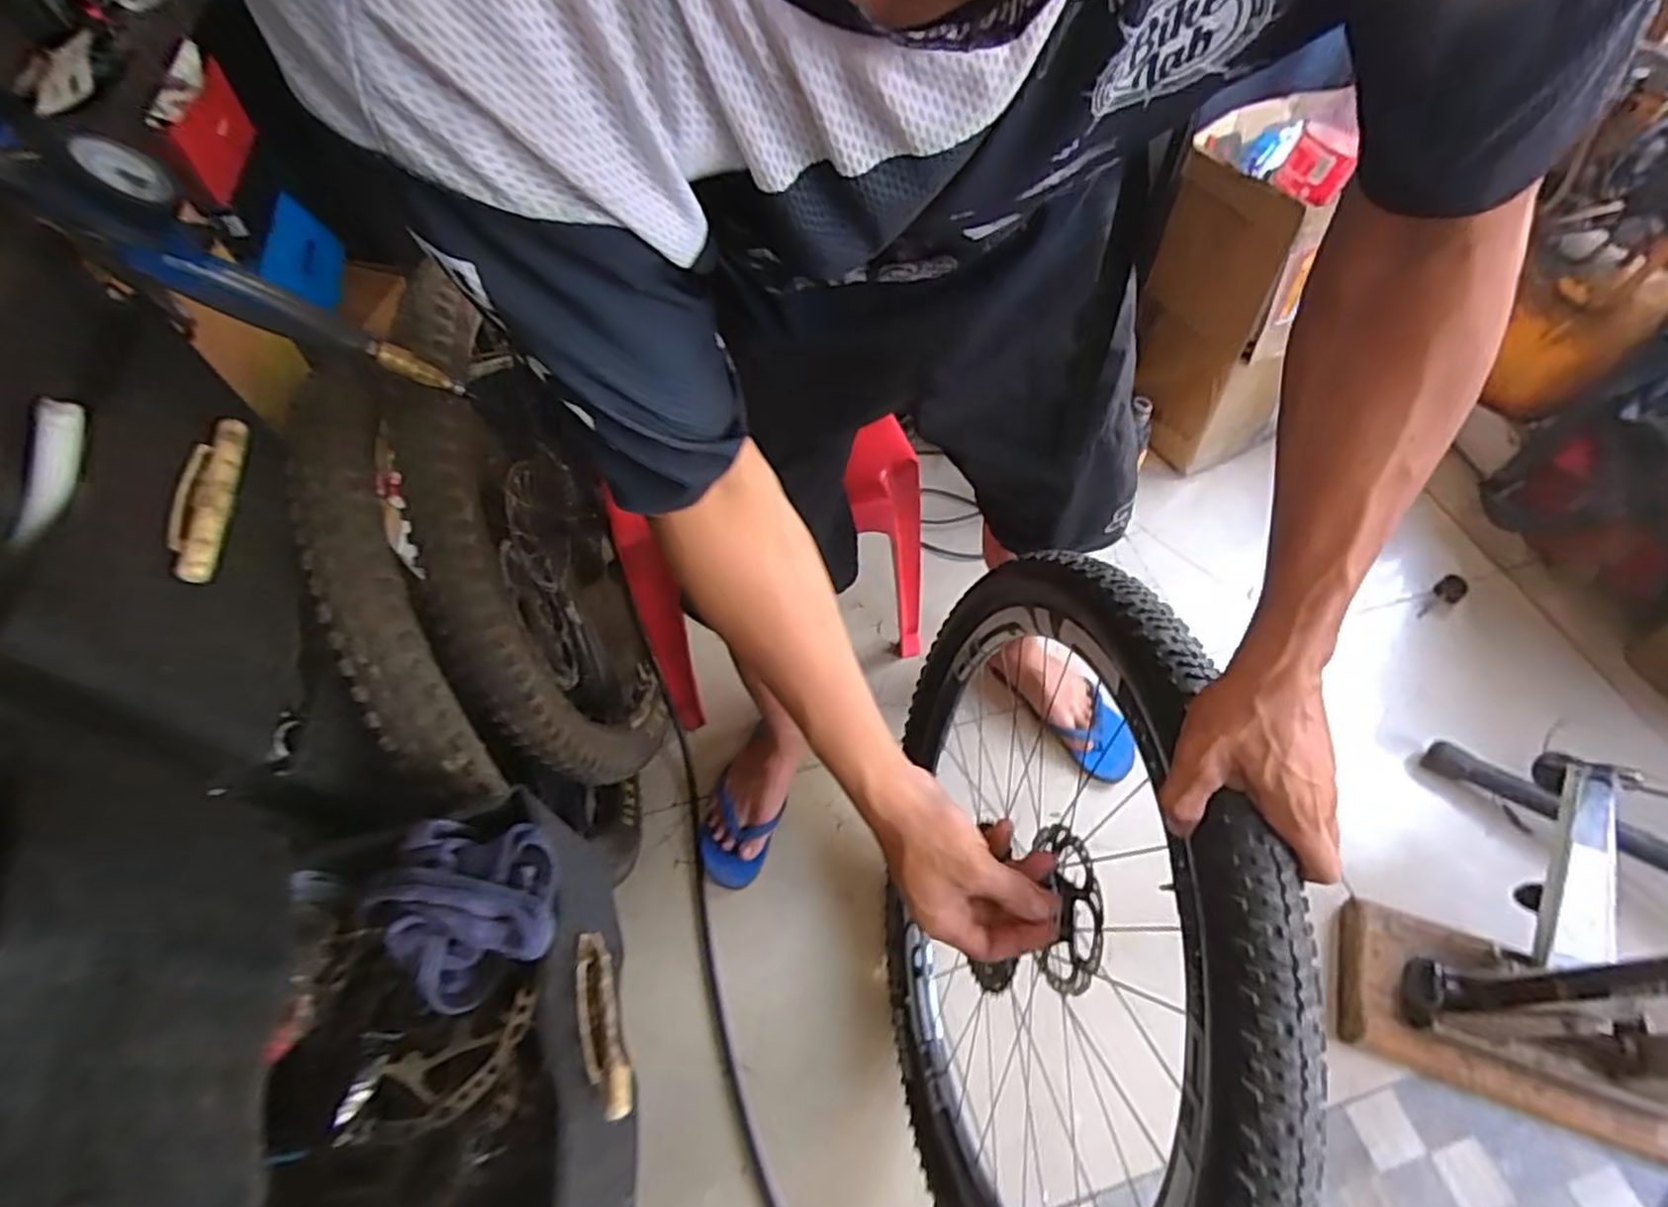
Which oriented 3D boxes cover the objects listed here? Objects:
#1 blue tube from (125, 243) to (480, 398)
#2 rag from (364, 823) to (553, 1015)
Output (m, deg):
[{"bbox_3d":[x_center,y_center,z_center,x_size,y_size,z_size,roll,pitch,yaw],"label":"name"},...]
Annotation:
[{"bbox_3d":[-0.405,-0.217,0.582,0.036,0.231,0.035,-50,60,15],"label":"blue tube"},{"bbox_3d":[-0.252,0.207,0.514,0.123,0.063,0.118,-24,60,-11],"label":"rag"}]

